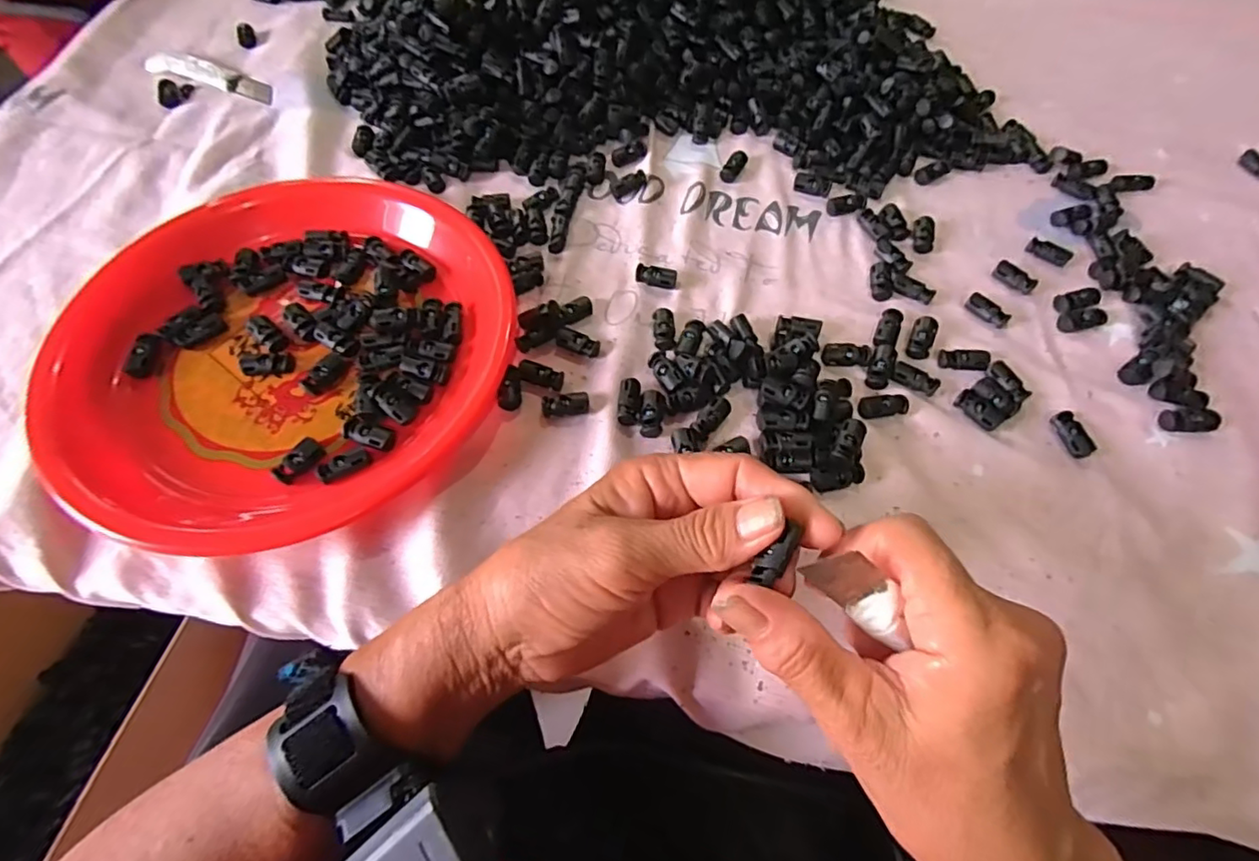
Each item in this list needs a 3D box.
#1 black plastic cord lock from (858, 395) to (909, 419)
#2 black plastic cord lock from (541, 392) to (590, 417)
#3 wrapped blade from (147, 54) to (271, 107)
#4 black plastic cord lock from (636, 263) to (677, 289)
[{"bbox_3d":[0.149,-0.015,0.341,0.028,0.007,0.012,-7,63,-4],"label":"black plastic cord lock"},{"bbox_3d":[-0.037,-0.015,0.340,0.027,0.009,0.011,-2,63,-1],"label":"black plastic cord lock"},{"bbox_3d":[-0.353,-0.301,0.492,0.115,0.010,0.024,16,64,8],"label":"wrapped blade"},{"bbox_3d":[0.018,-0.102,0.385,0.026,0.009,0.011,11,64,5],"label":"black plastic cord lock"}]

